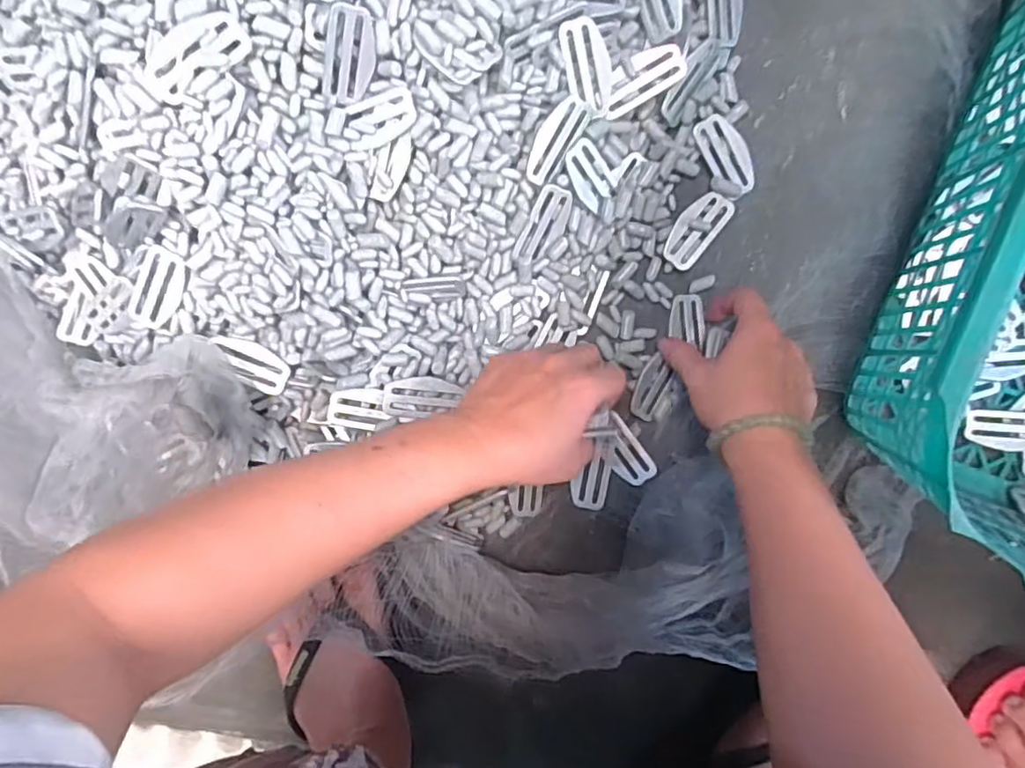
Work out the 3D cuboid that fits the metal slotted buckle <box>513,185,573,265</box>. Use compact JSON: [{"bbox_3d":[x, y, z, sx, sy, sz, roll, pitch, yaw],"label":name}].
[{"bbox_3d":[0.022,-0.110,0.431,0.025,0.004,0.056,18,120,-17],"label":"metal slotted buckle"}]

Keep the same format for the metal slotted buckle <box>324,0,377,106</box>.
[{"bbox_3d":[-0.097,-0.195,0.371,0.028,0.004,0.058,3,139,-20],"label":"metal slotted buckle"}]

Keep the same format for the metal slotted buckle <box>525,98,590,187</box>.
[{"bbox_3d":[0.028,-0.161,0.408,0.024,0.008,0.058,20,112,-29],"label":"metal slotted buckle"}]

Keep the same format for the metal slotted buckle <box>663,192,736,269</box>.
[{"bbox_3d":[0.133,-0.111,0.444,0.030,0.008,0.059,35,95,-3],"label":"metal slotted buckle"}]

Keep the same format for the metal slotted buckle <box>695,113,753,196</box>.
[{"bbox_3d":[0.152,-0.162,0.437,0.027,0.007,0.057,-36,94,4],"label":"metal slotted buckle"}]

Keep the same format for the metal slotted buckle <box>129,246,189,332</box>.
[{"bbox_3d":[-0.240,-0.063,0.418,0.030,0.005,0.061,35,113,-3],"label":"metal slotted buckle"}]

